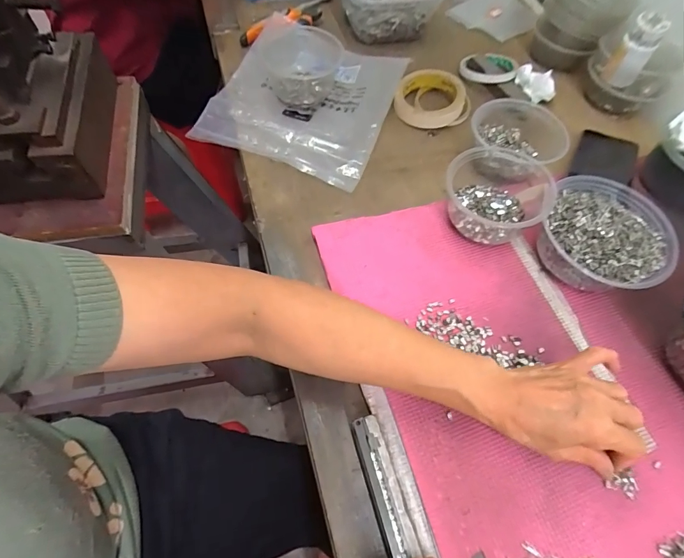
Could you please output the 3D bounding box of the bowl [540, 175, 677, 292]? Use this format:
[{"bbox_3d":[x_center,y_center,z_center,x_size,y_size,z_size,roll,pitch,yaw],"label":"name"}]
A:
[{"bbox_3d":[0.283,-0.046,0.424,0.123,0.061,0.134,1,62,-2],"label":"bowl"}]

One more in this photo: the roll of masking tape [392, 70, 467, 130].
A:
[{"bbox_3d":[0.127,-0.264,0.559,0.094,0.034,0.096,13,62,5],"label":"roll of masking tape"}]

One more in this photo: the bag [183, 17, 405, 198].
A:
[{"bbox_3d":[-0.052,-0.270,0.545,0.238,0.048,0.262,19,63,8],"label":"bag"}]

